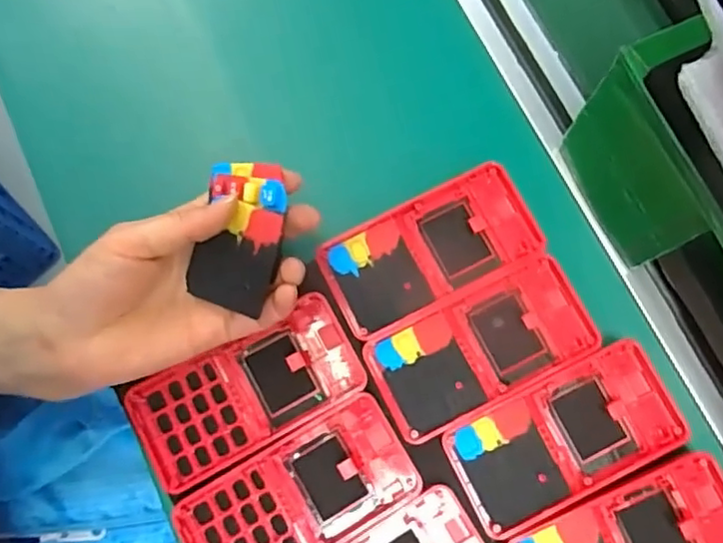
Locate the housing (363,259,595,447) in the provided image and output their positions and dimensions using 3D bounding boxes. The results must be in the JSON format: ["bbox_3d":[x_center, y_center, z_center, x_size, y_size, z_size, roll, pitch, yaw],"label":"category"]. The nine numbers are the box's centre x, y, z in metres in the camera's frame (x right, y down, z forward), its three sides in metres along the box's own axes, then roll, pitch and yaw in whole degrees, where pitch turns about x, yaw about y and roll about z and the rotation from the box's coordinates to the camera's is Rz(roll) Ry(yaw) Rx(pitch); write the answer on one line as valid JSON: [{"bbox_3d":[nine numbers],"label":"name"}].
[{"bbox_3d":[0.067,0.041,0.339,0.124,0.009,0.060,-26,78,-4],"label":"housing"}]

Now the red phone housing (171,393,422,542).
[{"bbox_3d":[-0.034,0.121,0.325,0.122,0.017,0.060,-31,78,-5],"label":"red phone housing"}]

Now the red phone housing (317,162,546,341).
[{"bbox_3d":[0.041,-0.013,0.352,0.124,0.013,0.061,-26,78,-4],"label":"red phone housing"}]

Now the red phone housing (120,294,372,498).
[{"bbox_3d":[-0.062,0.068,0.341,0.122,0.019,0.060,-29,78,-4],"label":"red phone housing"}]

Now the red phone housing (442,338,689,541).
[{"bbox_3d":[0.110,0.089,0.328,0.122,0.010,0.061,-25,78,-4],"label":"red phone housing"}]

